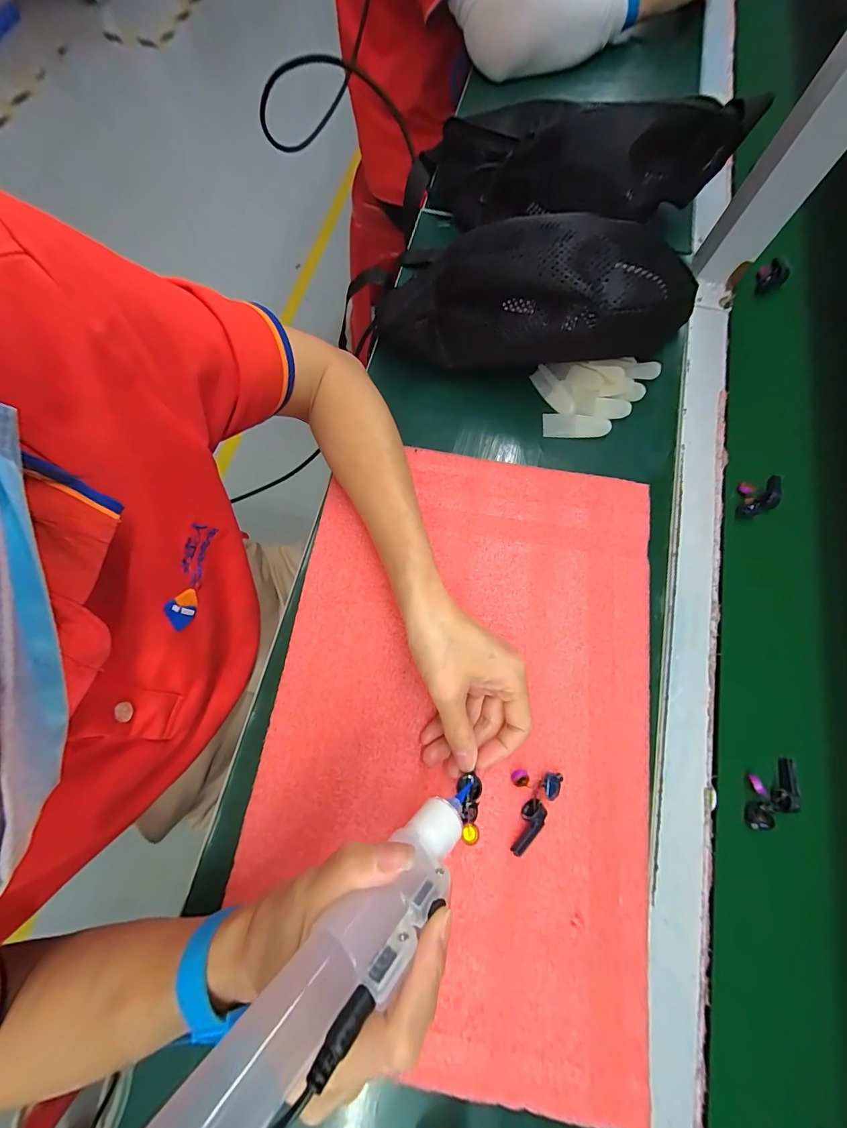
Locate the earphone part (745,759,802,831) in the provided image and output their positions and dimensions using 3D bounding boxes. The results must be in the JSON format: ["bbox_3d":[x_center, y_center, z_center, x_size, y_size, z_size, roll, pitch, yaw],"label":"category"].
[{"bbox_3d":[0.242,0.160,0.275,0.049,0.010,0.030,-19,76,-6],"label":"earphone part"}]

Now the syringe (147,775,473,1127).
[{"bbox_3d":[-0.029,0.147,0.148,0.031,0.199,0.030,-42,75,35],"label":"syringe"}]

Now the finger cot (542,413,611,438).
[{"bbox_3d":[0.140,-0.127,0.359,0.060,0.004,0.022,4,75,0],"label":"finger cot"}]

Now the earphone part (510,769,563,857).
[{"bbox_3d":[0.075,0.163,0.260,0.032,0.012,0.048,6,75,1],"label":"earphone part"}]

